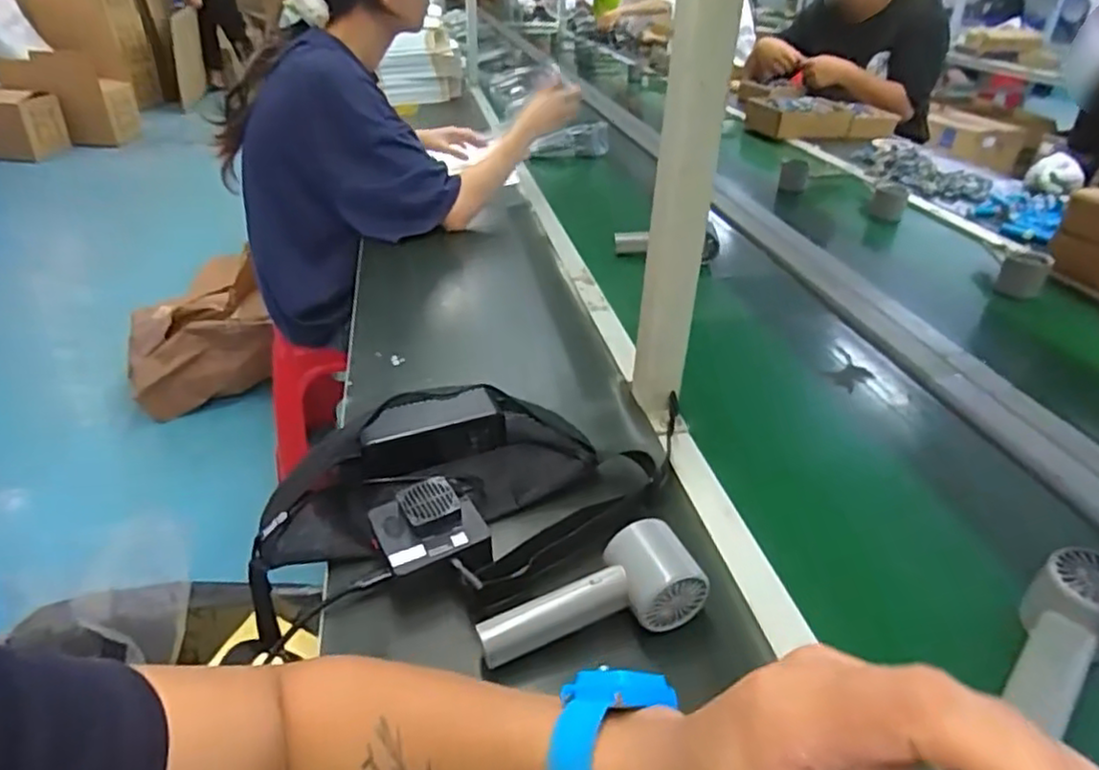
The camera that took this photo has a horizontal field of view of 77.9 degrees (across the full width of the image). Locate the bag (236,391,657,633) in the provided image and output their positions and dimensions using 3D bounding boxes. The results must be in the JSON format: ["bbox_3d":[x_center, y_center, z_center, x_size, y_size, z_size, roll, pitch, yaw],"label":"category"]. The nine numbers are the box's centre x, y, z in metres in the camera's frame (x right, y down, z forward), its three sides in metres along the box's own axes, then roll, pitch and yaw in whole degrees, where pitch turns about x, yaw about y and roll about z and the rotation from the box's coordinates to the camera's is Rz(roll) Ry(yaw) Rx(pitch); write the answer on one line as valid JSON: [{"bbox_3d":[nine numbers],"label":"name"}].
[{"bbox_3d":[-0.088,0.091,0.572,0.303,0.086,0.217,-20,39,-31],"label":"bag"}]

